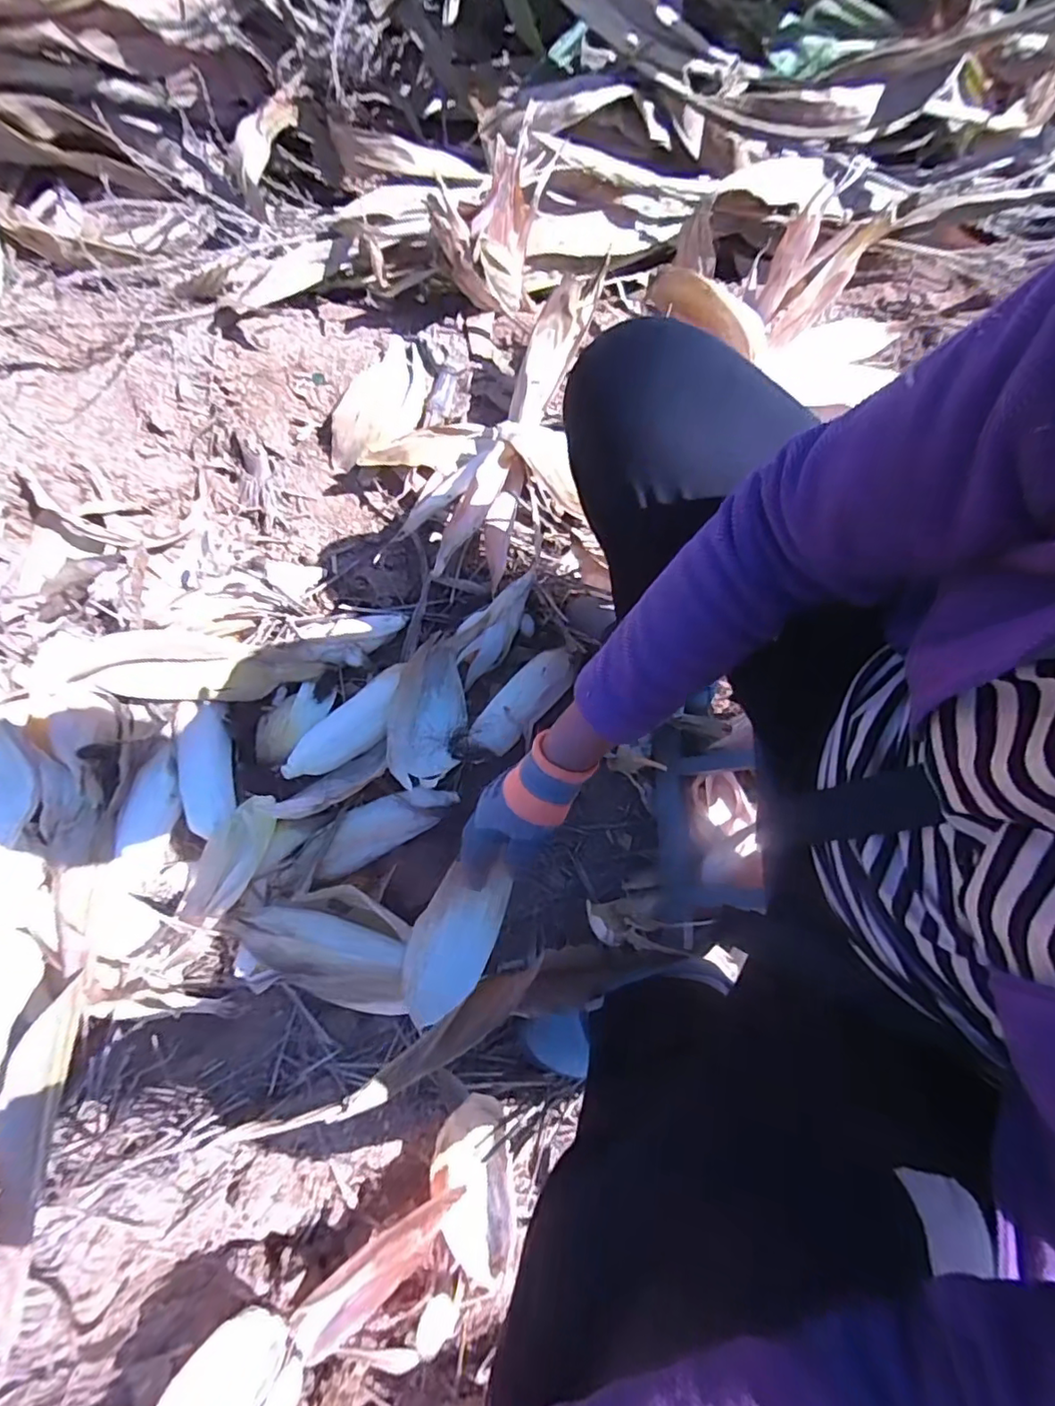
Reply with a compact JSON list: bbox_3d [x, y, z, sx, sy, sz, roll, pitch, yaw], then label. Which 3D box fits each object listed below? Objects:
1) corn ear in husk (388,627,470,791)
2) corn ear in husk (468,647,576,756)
[{"bbox_3d":[-0.123,0.011,0.733,0.086,0.066,0.184,-2,72,-1],"label":"corn ear in husk"},{"bbox_3d":[-0.006,-0.002,0.737,0.063,0.044,0.179,38,76,11],"label":"corn ear in husk"}]

